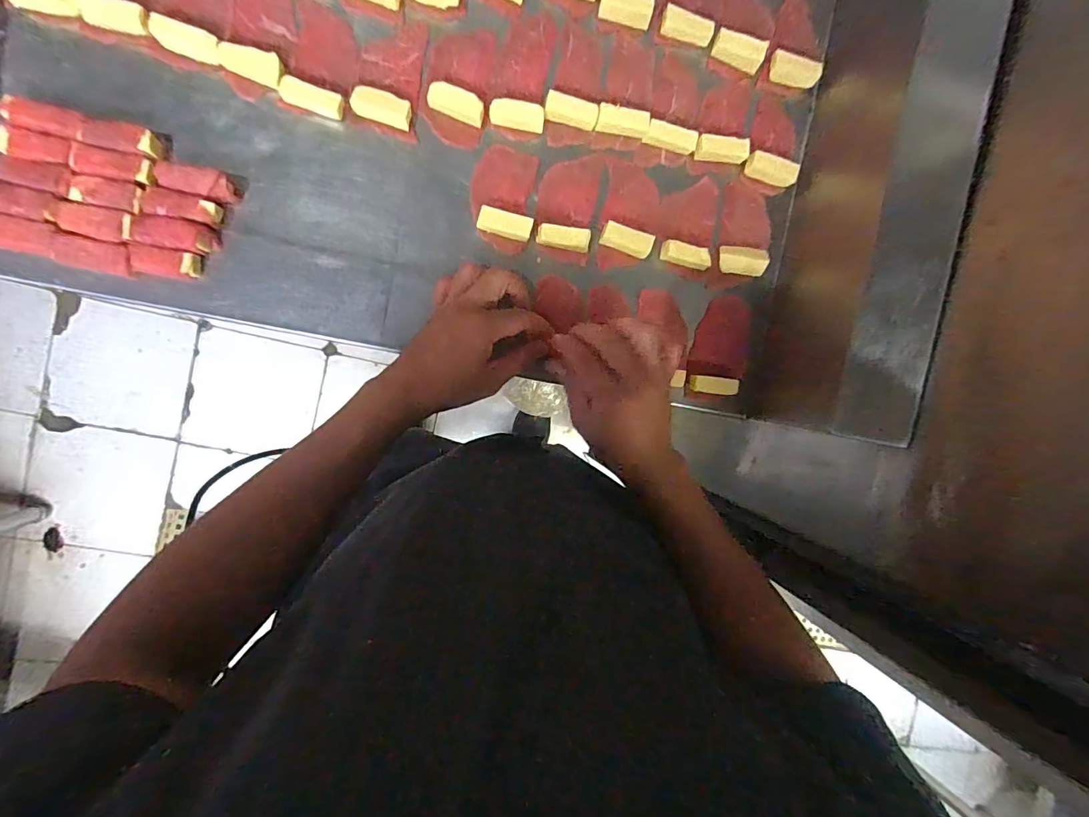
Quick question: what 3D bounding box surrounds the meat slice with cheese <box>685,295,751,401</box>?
[{"bbox_3d":[0.173,-0.059,0.477,0.052,0.023,0.101,9,92,-11],"label":"meat slice with cheese"}]

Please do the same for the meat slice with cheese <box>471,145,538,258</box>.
[{"bbox_3d":[-0.037,-0.191,0.435,0.055,0.017,0.092,6,93,-11],"label":"meat slice with cheese"}]

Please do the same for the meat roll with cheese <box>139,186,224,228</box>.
[{"bbox_3d":[-0.291,-0.162,0.387,0.051,0.021,0.021,8,93,-11],"label":"meat roll with cheese"}]

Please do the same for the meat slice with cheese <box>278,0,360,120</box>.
[{"bbox_3d":[-0.185,-0.289,0.396,0.051,0.012,0.088,14,91,-11],"label":"meat slice with cheese"}]

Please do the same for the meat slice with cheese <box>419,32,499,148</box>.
[{"bbox_3d":[-0.076,-0.285,0.420,0.056,0.017,0.099,11,92,-11],"label":"meat slice with cheese"}]

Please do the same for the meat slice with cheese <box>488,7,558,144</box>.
[{"bbox_3d":[-0.018,-0.299,0.427,0.047,0.018,0.108,9,92,-11],"label":"meat slice with cheese"}]

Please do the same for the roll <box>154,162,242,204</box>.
[{"bbox_3d":[-0.281,-0.182,0.389,0.055,0.019,0.023,7,93,-11],"label":"roll"}]

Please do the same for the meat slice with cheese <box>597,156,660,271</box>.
[{"bbox_3d":[0.084,-0.185,0.455,0.054,0.017,0.102,8,93,-11],"label":"meat slice with cheese"}]

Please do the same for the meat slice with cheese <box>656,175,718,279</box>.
[{"bbox_3d":[0.140,-0.178,0.463,0.056,0.017,0.093,10,92,-11],"label":"meat slice with cheese"}]

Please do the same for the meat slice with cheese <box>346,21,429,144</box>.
[{"bbox_3d":[-0.135,-0.286,0.411,0.056,0.015,0.096,6,93,-11],"label":"meat slice with cheese"}]

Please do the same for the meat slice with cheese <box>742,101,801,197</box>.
[{"bbox_3d":[0.225,-0.261,0.474,0.049,0.021,0.086,8,81,-9],"label":"meat slice with cheese"}]

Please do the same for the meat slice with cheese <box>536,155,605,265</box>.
[{"bbox_3d":[0.022,-0.187,0.438,0.054,0.024,0.098,9,93,-11],"label":"meat slice with cheese"}]

